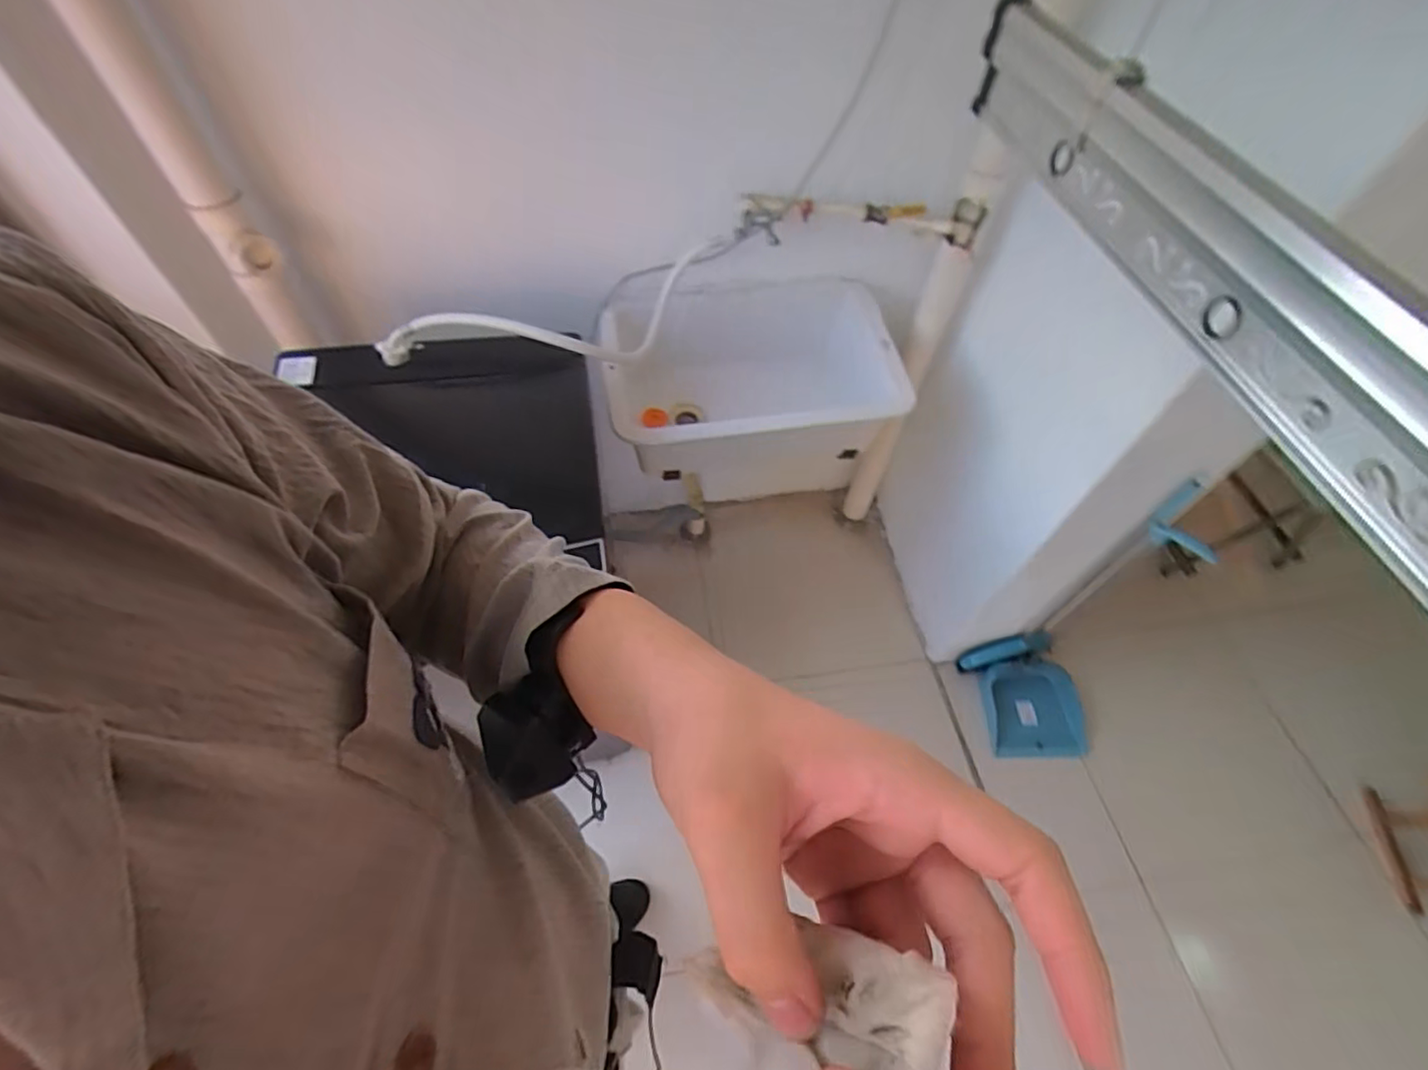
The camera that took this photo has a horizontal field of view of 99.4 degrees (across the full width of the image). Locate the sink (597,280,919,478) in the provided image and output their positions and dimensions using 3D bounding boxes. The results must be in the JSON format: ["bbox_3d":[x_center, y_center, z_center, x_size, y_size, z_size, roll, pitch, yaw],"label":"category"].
[{"bbox_3d":[0.102,-0.342,1.342,0.632,0.260,0.406,-9,57,-10],"label":"sink"}]

